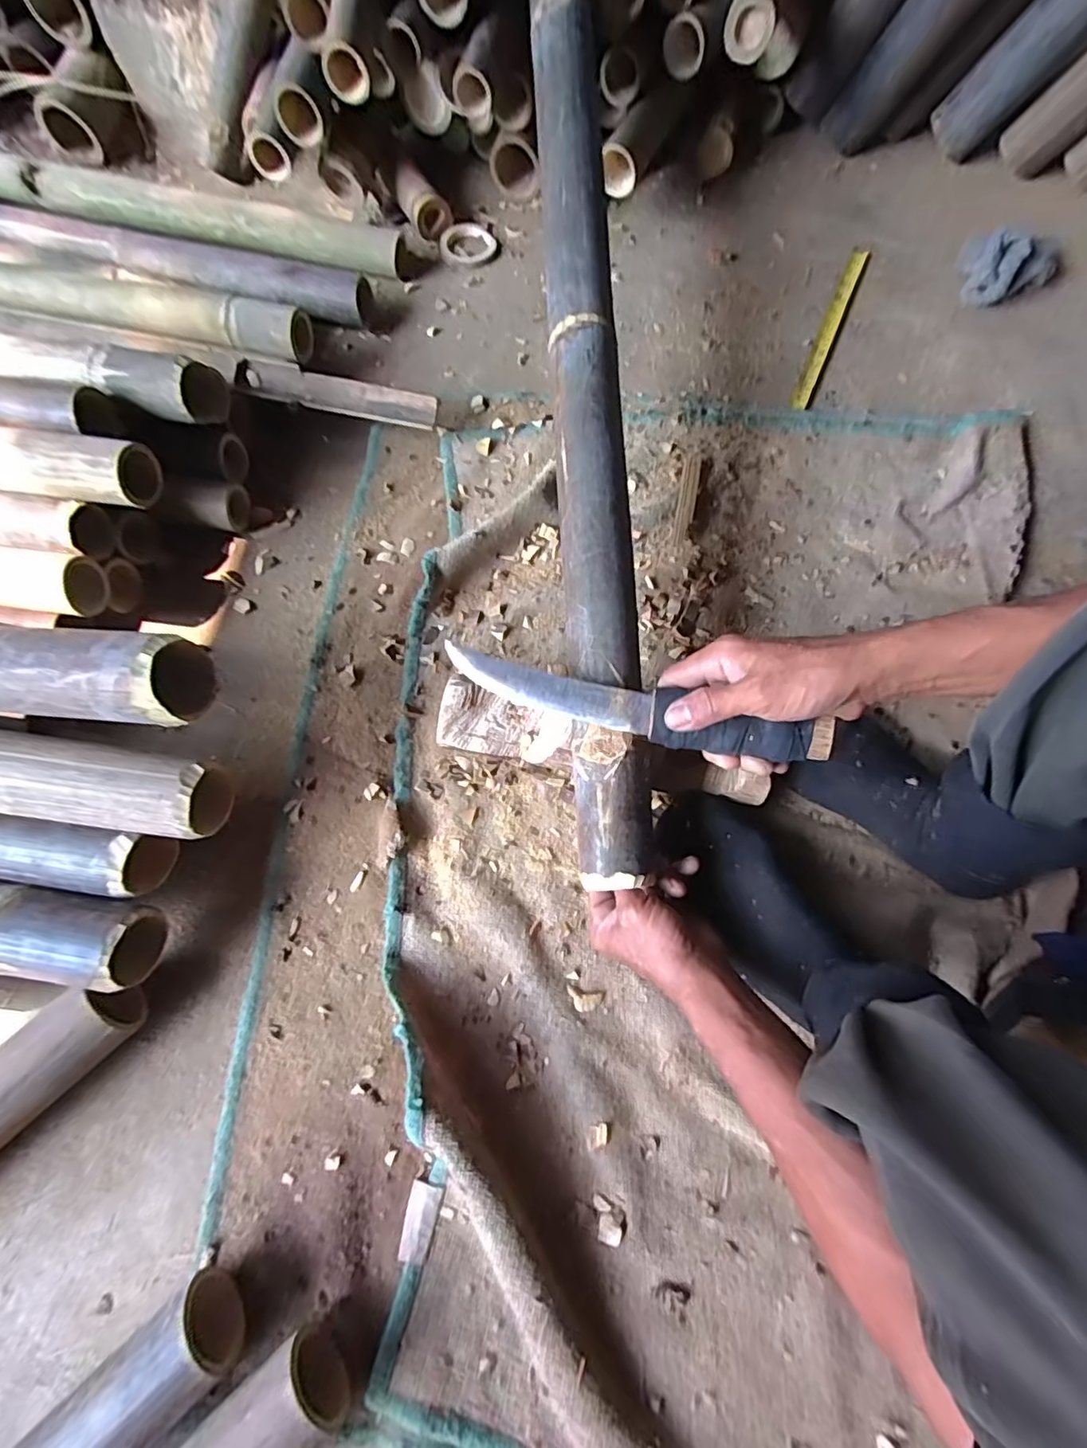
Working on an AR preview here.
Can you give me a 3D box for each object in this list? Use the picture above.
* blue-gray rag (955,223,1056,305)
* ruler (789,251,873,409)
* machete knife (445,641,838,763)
[{"bbox_3d":[0.588,-0.577,0.719,0.113,0.061,0.069,27,75,9],"label":"blue-gray rag"},{"bbox_3d":[0.374,-0.517,0.735,0.022,0.009,0.288,23,74,8],"label":"ruler"},{"bbox_3d":[0.061,-0.014,0.437,0.292,0.033,0.036,14,73,19],"label":"machete knife"}]

